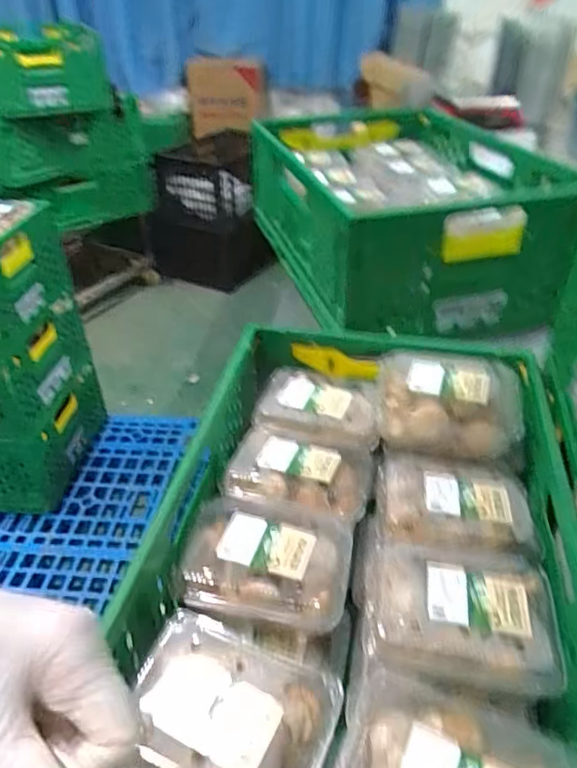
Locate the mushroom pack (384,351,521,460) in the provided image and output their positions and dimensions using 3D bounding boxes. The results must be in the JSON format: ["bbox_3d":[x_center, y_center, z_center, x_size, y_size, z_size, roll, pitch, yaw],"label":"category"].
[{"bbox_3d":[0.204,0.021,0.714,0.175,0.083,0.129,7,37,11],"label":"mushroom pack"}]

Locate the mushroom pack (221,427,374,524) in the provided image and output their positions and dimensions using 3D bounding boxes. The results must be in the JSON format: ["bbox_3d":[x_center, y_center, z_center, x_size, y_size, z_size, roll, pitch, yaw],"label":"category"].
[{"bbox_3d":[0.016,0.109,0.692,0.169,0.052,0.139,8,37,13],"label":"mushroom pack"}]

